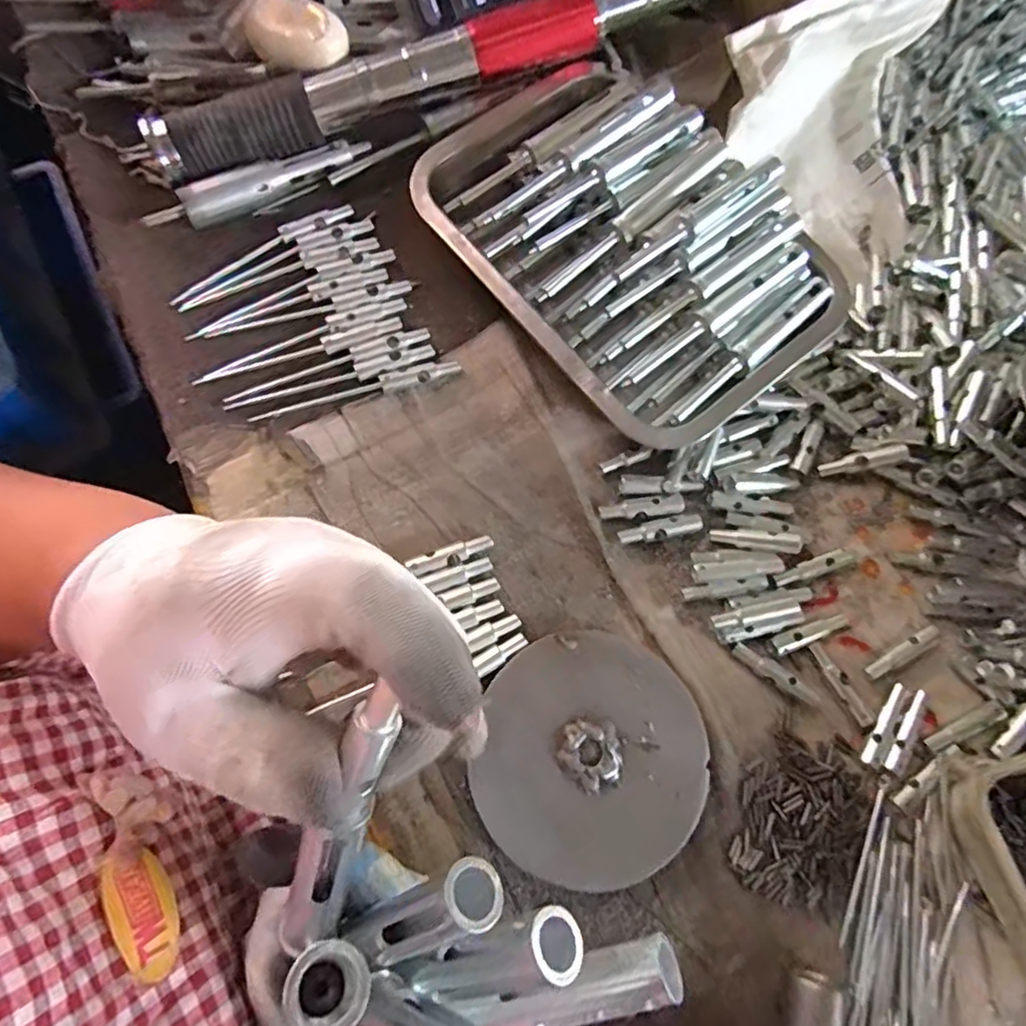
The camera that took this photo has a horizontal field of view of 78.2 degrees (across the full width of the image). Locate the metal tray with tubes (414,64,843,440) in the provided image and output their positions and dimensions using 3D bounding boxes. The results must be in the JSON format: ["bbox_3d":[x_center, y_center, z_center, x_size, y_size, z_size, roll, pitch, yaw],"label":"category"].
[{"bbox_3d":[0.072,-0.175,0.399,0.176,0.053,0.257,-37,79,-11],"label":"metal tray with tubes"}]

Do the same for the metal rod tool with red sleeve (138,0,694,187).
[{"bbox_3d":[-0.043,-0.303,0.428,0.403,0.046,0.047,-23,77,-8],"label":"metal rod tool with red sleeve"}]

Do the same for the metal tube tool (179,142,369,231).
[{"bbox_3d":[-0.155,-0.222,0.417,0.125,0.019,0.017,-28,78,-9],"label":"metal tube tool"}]

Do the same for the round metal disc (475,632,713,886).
[{"bbox_3d":[0.044,0.129,0.340,0.118,0.012,0.125,14,75,2],"label":"round metal disc"}]

